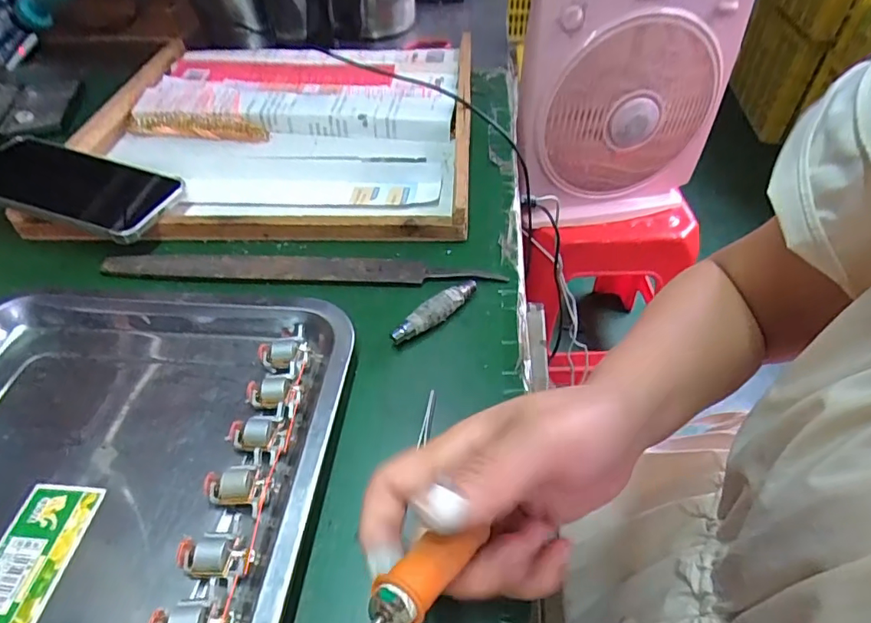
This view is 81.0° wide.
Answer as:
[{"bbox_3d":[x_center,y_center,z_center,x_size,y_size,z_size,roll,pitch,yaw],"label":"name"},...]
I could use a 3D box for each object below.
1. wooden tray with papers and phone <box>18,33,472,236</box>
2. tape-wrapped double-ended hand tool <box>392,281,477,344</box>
[{"bbox_3d":[-0.155,-0.197,0.508,0.368,0.037,0.359,0,46,0],"label":"wooden tray with papers and phone"},{"bbox_3d":[0.001,0.001,0.341,0.071,0.017,0.012,-31,54,-26],"label":"tape-wrapped double-ended hand tool"}]

